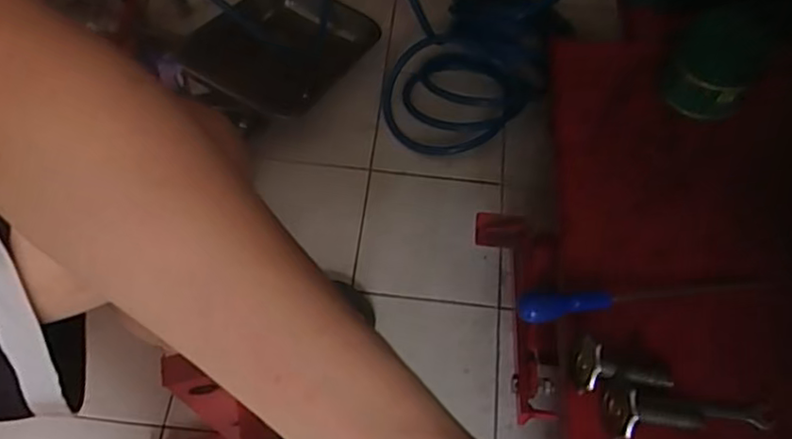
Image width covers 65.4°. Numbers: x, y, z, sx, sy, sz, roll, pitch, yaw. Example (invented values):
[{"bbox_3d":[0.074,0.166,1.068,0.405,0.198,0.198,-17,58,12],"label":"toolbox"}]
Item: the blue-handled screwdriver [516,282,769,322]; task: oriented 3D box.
[{"bbox_3d":[0.249,0.073,0.621,0.256,0.034,0.027,-8,61,-5],"label":"blue-handled screwdriver"}]

